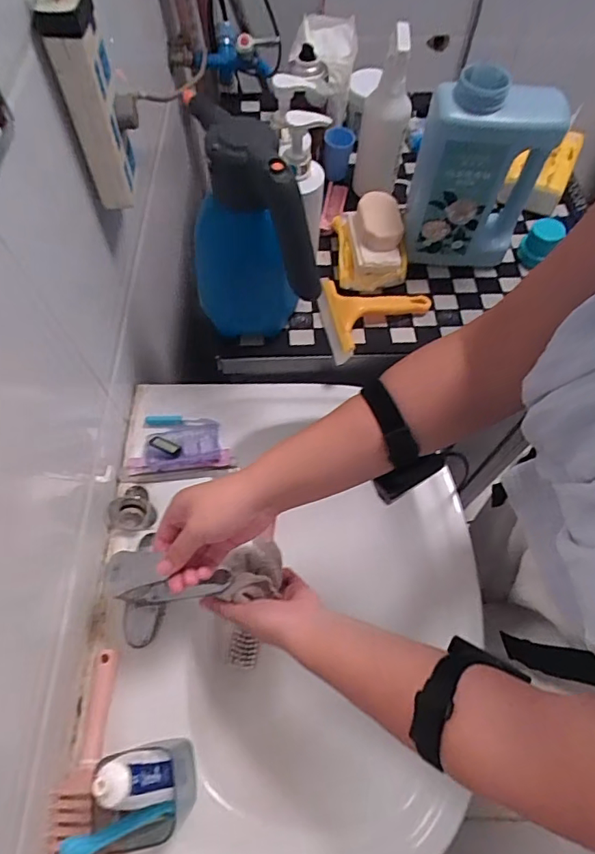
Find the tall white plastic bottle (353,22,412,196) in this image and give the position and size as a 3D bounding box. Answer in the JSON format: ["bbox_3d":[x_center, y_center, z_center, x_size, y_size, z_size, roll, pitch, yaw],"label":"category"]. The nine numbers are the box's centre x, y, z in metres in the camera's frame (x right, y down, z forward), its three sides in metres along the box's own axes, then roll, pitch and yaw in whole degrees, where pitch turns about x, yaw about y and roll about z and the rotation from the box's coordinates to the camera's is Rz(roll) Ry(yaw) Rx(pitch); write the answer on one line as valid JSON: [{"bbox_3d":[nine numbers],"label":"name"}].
[{"bbox_3d":[0.124,-0.435,0.744,0.070,0.236,0.048,6,65,4],"label":"tall white plastic bottle"}]

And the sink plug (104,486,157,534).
[{"bbox_3d":[-0.213,0.101,0.638,0.063,0.046,0.058,-41,71,-16],"label":"sink plug"}]

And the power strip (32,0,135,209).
[{"bbox_3d":[-0.211,-0.336,0.535,0.051,0.182,0.084,-10,65,-3],"label":"power strip"}]

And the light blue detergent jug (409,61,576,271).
[{"bbox_3d":[0.233,-0.328,0.679,0.174,0.236,0.074,-6,65,-2],"label":"light blue detergent jug"}]

